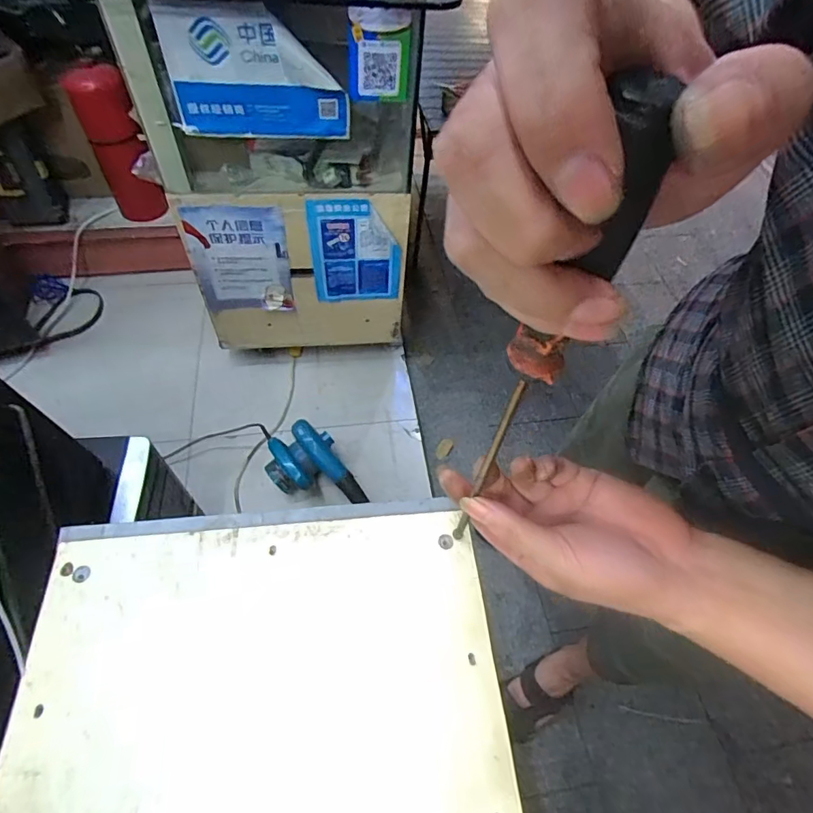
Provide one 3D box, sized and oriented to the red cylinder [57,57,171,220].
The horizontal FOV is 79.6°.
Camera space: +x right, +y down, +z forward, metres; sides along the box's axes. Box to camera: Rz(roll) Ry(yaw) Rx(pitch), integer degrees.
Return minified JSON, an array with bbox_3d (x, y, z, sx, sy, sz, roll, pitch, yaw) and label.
[{"bbox_3d":[-0.781,-0.698,1.337,0.129,0.398,0.143,-29,62,-22],"label":"red cylinder"}]

